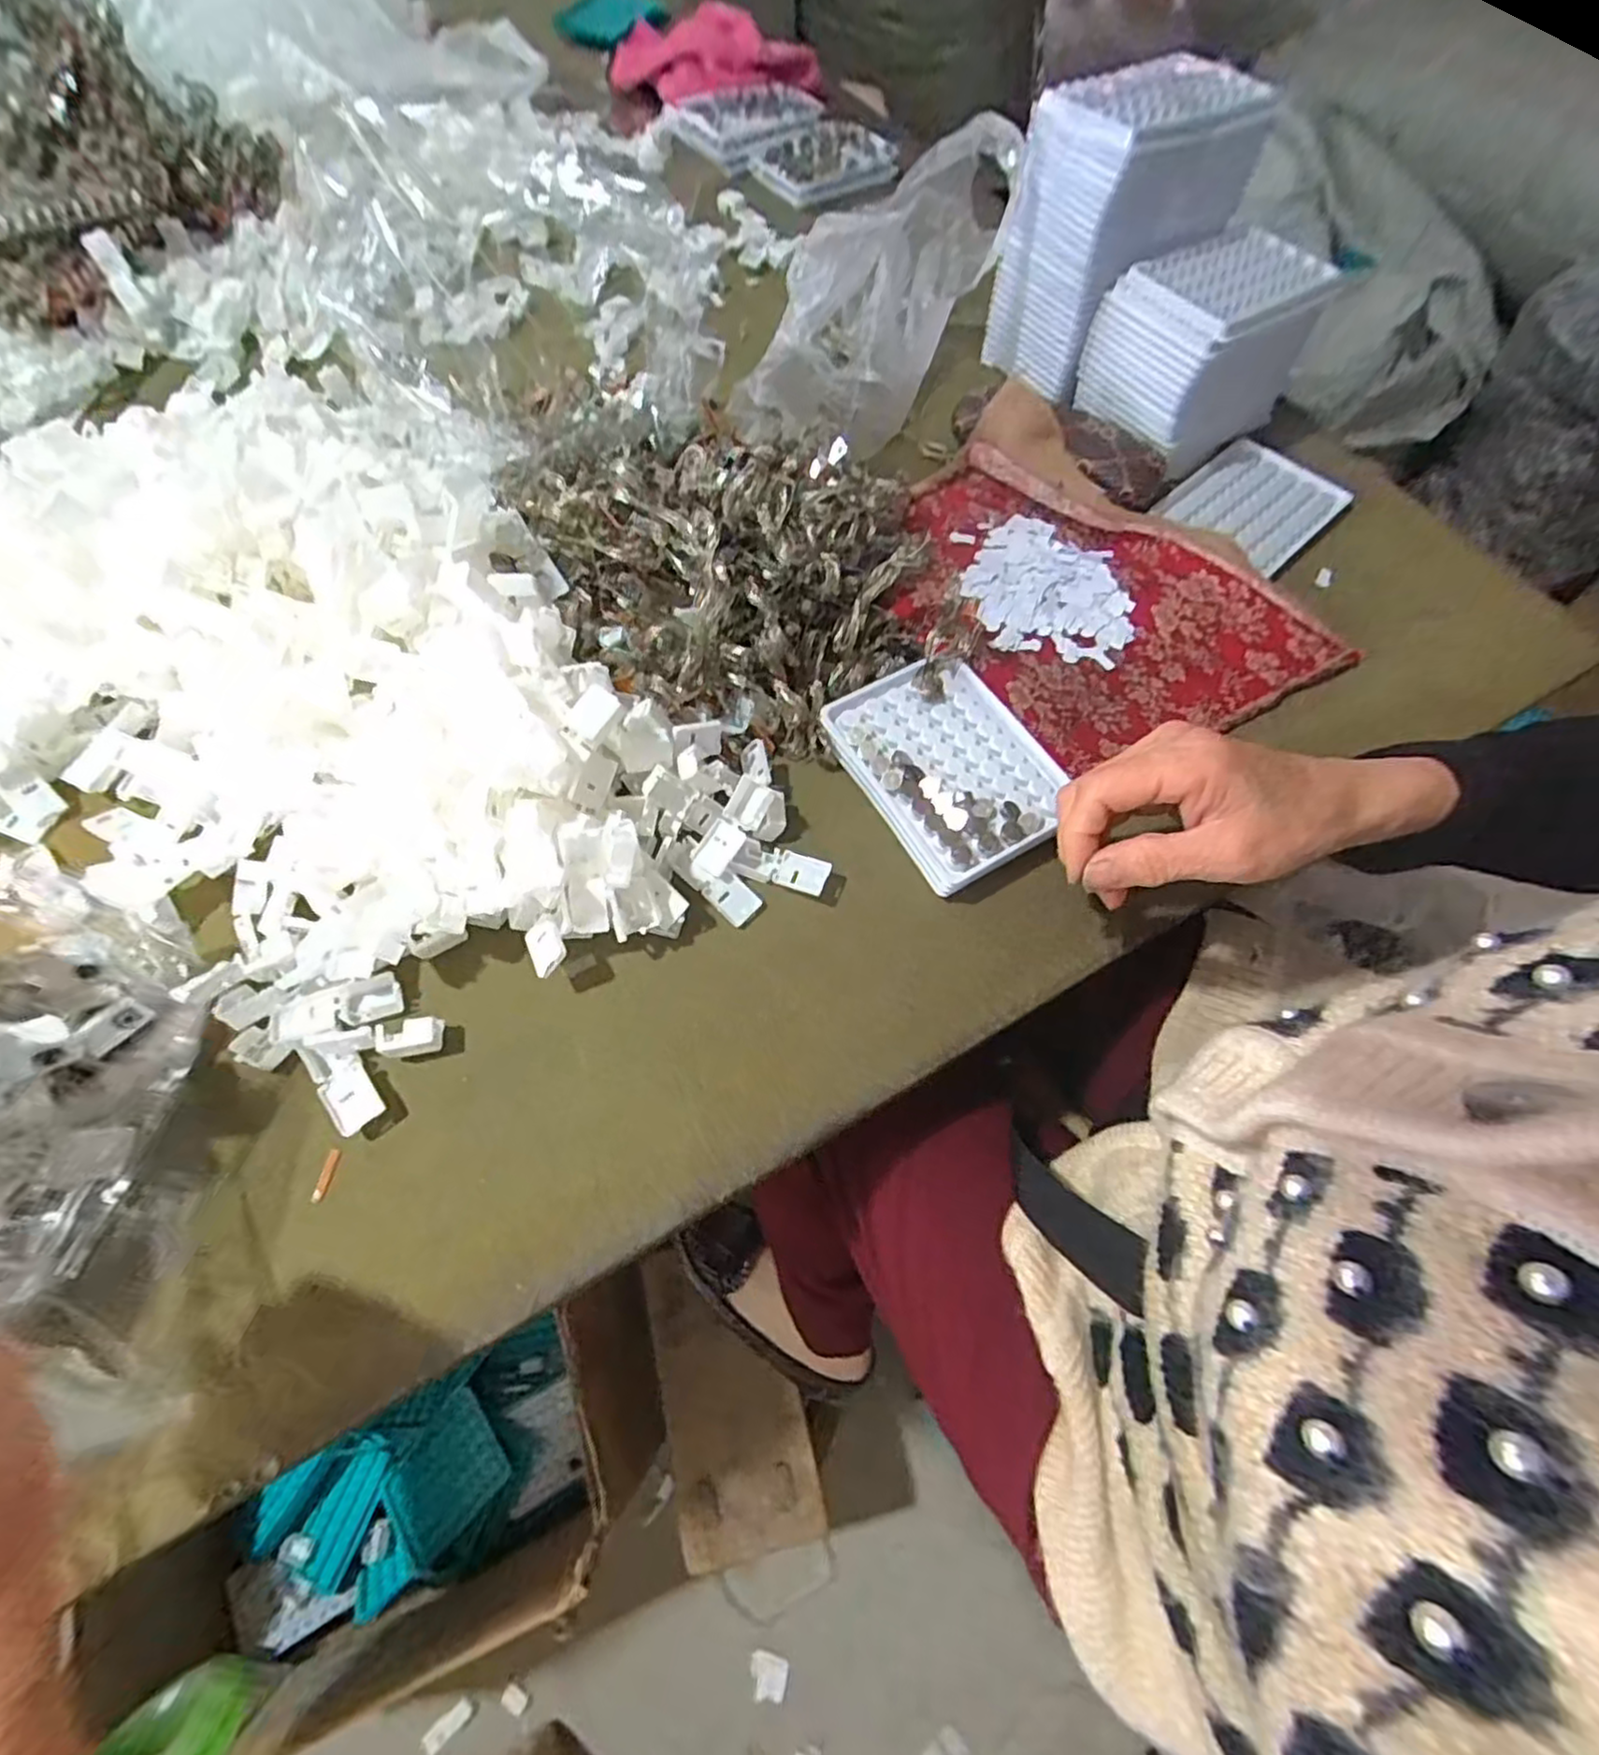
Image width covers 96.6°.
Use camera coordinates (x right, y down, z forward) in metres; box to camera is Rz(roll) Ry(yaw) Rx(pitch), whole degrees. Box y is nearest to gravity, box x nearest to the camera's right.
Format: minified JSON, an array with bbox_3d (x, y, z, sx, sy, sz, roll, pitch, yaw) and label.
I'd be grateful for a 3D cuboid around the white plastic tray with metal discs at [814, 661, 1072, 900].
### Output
[{"bbox_3d":[0.084,-0.066,0.400,0.098,0.016,0.130,-29,69,-15],"label":"white plastic tray with metal discs"}]

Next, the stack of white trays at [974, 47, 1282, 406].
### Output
[{"bbox_3d":[0.230,-0.469,0.524,0.122,0.154,0.103,-32,69,-16],"label":"stack of white trays"}]

